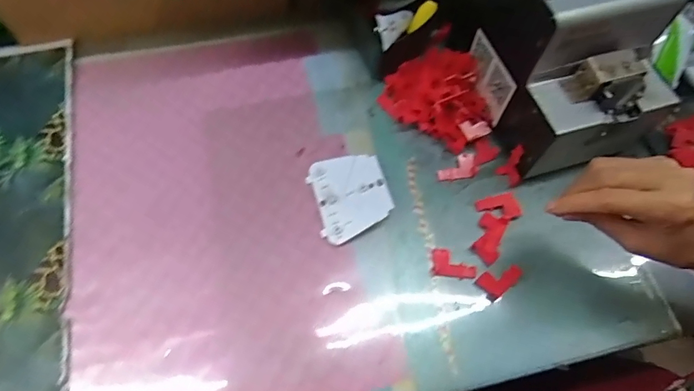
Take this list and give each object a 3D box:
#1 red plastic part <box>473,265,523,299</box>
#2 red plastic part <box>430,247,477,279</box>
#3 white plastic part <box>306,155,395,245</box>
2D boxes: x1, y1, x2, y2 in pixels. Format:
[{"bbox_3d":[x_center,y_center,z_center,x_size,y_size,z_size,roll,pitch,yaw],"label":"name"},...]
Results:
[{"bbox_3d":[0.133,0.072,0.383,0.039,0.004,0.022,-33,69,-18],"label":"red plastic part"},{"bbox_3d":[0.093,0.060,0.384,0.039,0.004,0.024,12,63,3],"label":"red plastic part"},{"bbox_3d":[0.004,0.000,0.408,0.065,0.020,0.079,-12,64,-10],"label":"white plastic part"}]

